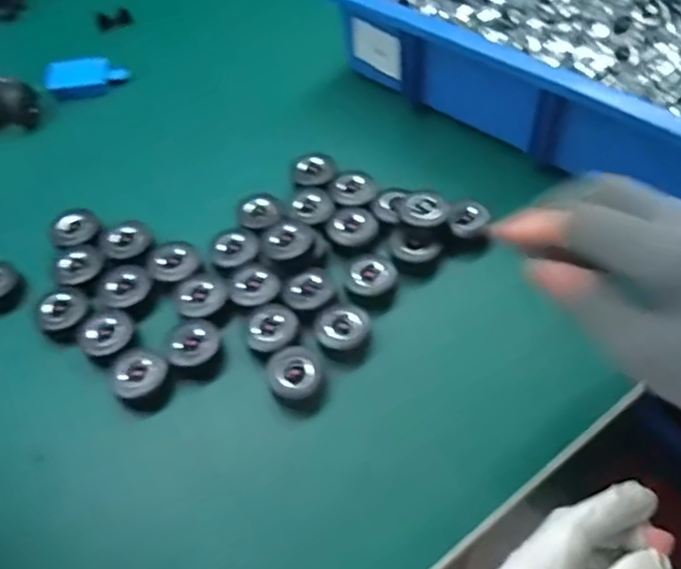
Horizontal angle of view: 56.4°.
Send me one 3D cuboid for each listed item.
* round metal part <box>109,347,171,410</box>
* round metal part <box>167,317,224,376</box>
[{"bbox_3d":[-0.132,0.063,0.423,0.031,0.026,0.036,16,59,13],"label":"round metal part"},{"bbox_3d":[-0.099,0.043,0.434,0.034,0.018,0.034,-1,57,2],"label":"round metal part"}]

